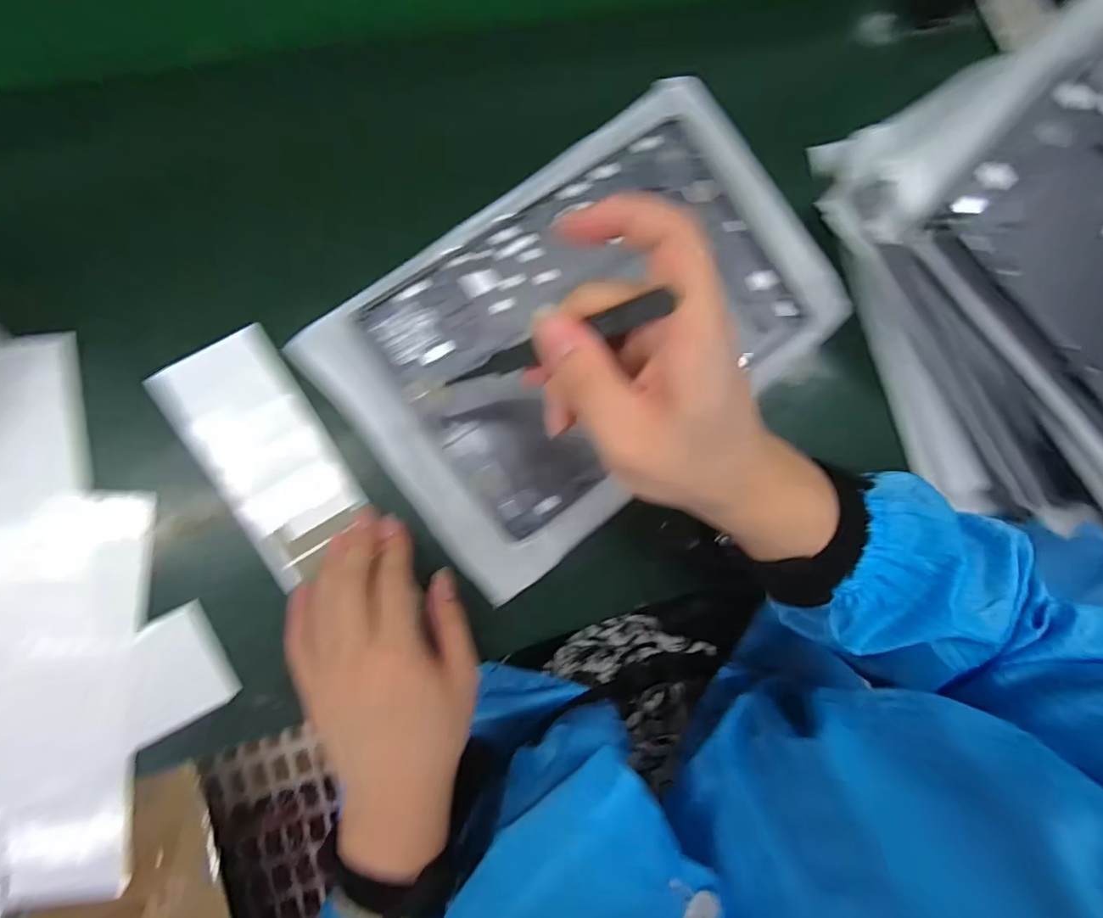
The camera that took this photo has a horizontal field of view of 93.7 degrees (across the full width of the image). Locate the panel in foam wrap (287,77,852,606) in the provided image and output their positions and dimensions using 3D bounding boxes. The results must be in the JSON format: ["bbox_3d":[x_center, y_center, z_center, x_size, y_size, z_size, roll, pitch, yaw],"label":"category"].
[{"bbox_3d":[0.027,-0.085,0.329,0.311,0.017,0.197,-39,94,-9],"label":"panel in foam wrap"}]

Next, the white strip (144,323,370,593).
[{"bbox_3d":[-0.166,-0.001,0.303,0.069,0.006,0.137,-28,95,-10],"label":"white strip"}]

